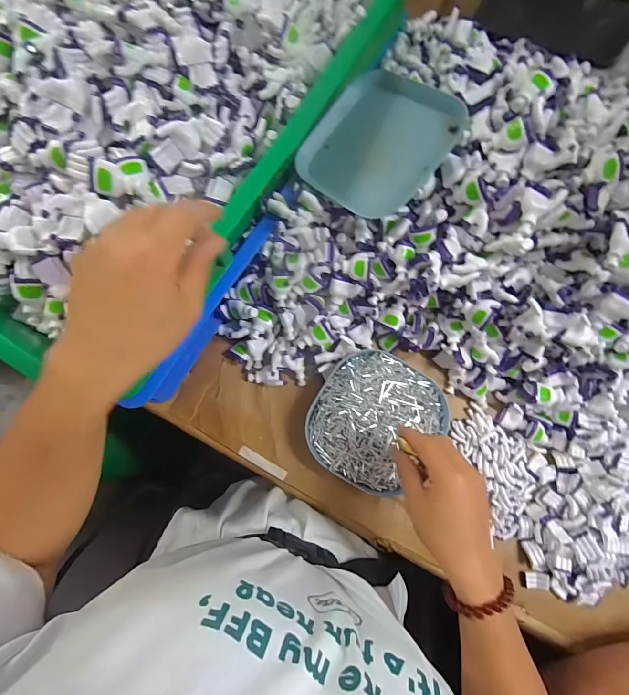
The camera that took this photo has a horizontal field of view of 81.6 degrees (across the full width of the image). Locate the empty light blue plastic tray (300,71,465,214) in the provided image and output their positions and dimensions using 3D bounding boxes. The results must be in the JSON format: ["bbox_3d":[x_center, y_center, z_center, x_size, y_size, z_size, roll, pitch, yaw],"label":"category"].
[{"bbox_3d":[0.061,-0.203,0.362,0.135,0.014,0.137,41,94,23],"label":"empty light blue plastic tray"}]

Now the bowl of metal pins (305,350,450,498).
[{"bbox_3d":[0.066,0.079,0.402,0.133,0.038,0.139,0,82,-2],"label":"bowl of metal pins"}]

